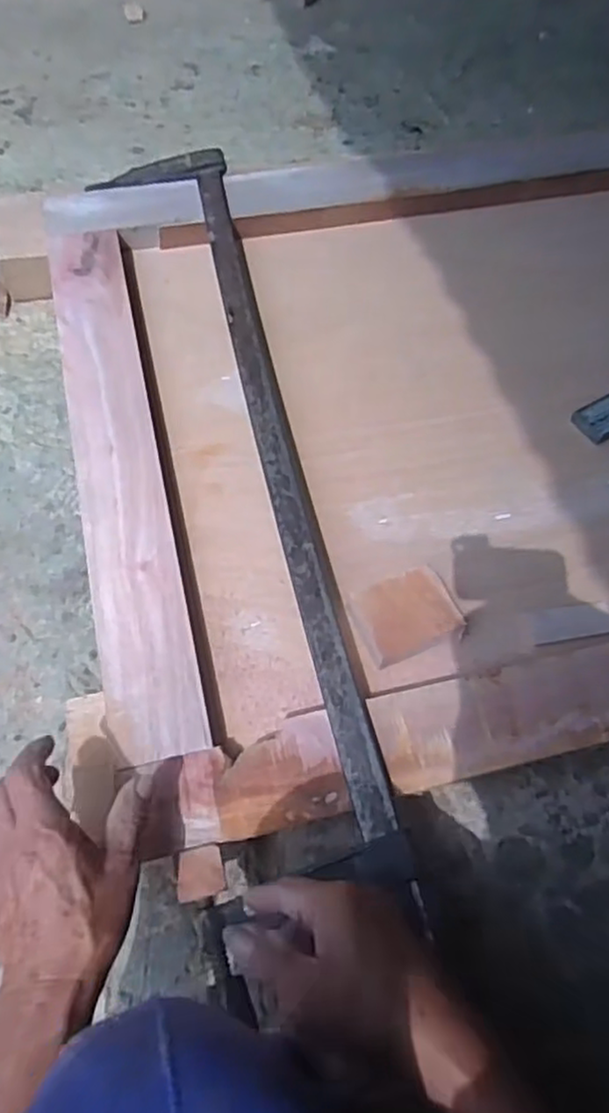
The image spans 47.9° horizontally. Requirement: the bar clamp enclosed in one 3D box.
[{"bbox_3d":[-0.074,-0.091,0.657,0.148,0.050,0.869,-11,63,-6],"label":"bar clamp"}]

